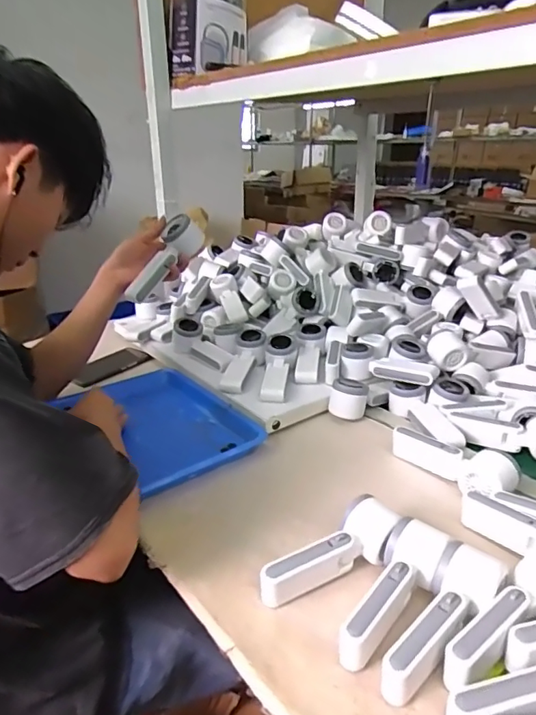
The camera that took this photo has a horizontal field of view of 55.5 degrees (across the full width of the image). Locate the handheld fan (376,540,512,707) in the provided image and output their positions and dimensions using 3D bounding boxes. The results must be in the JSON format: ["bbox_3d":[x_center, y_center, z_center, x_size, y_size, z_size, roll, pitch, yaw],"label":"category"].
[{"bbox_3d":[0.153,0.231,0.444,0.054,0.050,0.156,18,29,38],"label":"handheld fan"}]

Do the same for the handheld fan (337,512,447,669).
[{"bbox_3d":[0.117,0.217,0.470,0.055,0.050,0.150,15,27,34],"label":"handheld fan"}]

